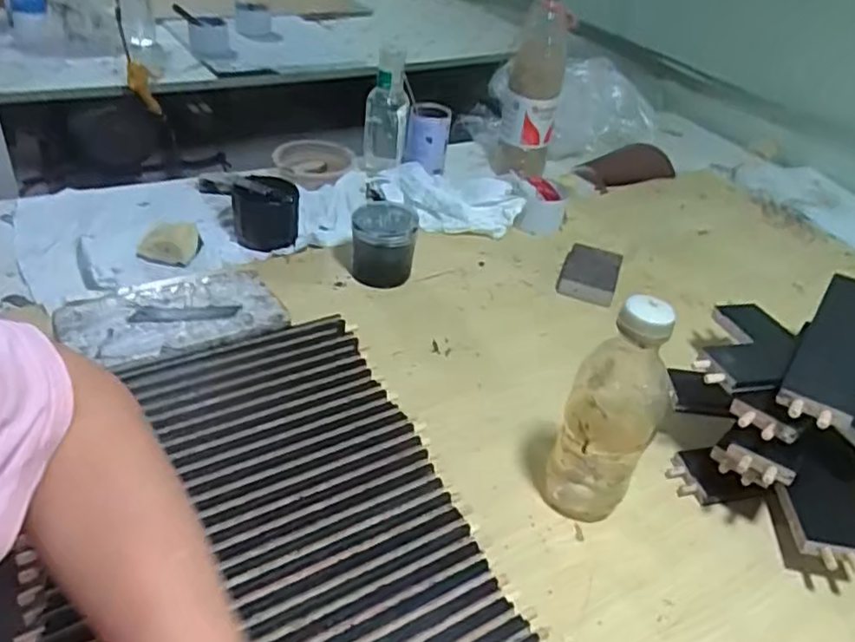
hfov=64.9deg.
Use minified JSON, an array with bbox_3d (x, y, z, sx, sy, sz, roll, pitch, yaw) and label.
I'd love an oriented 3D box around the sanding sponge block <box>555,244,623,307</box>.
[{"bbox_3d":[0.218,-0.065,0.899,0.072,0.024,0.108,17,38,12],"label":"sanding sponge block"}]

